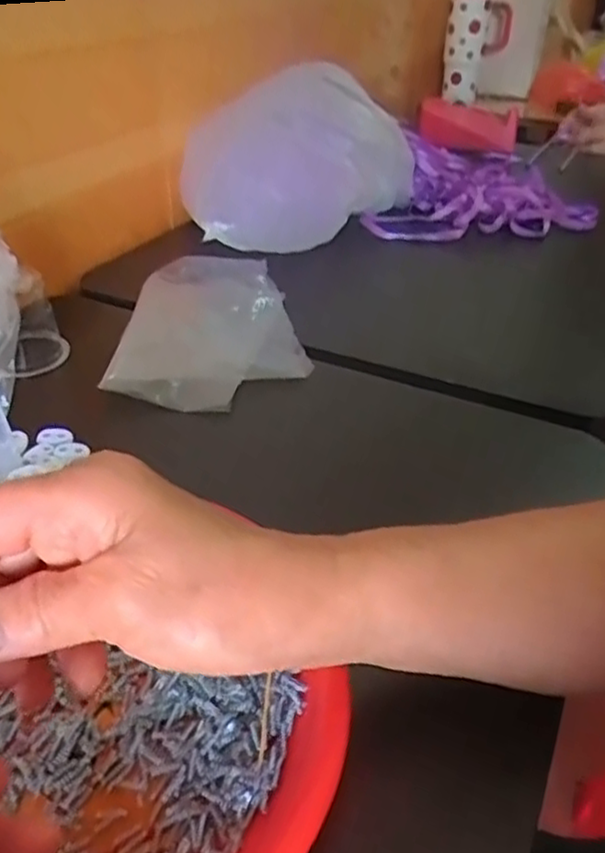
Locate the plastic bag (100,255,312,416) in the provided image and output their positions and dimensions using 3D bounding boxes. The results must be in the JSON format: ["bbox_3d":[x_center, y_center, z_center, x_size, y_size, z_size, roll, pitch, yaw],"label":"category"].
[{"bbox_3d":[-0.070,-0.085,0.586,0.144,0.020,0.223,2,35,0],"label":"plastic bag"}]

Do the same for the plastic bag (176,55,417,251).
[{"bbox_3d":[0.010,-0.289,0.748,0.263,0.149,0.138,-22,42,-31],"label":"plastic bag"}]

